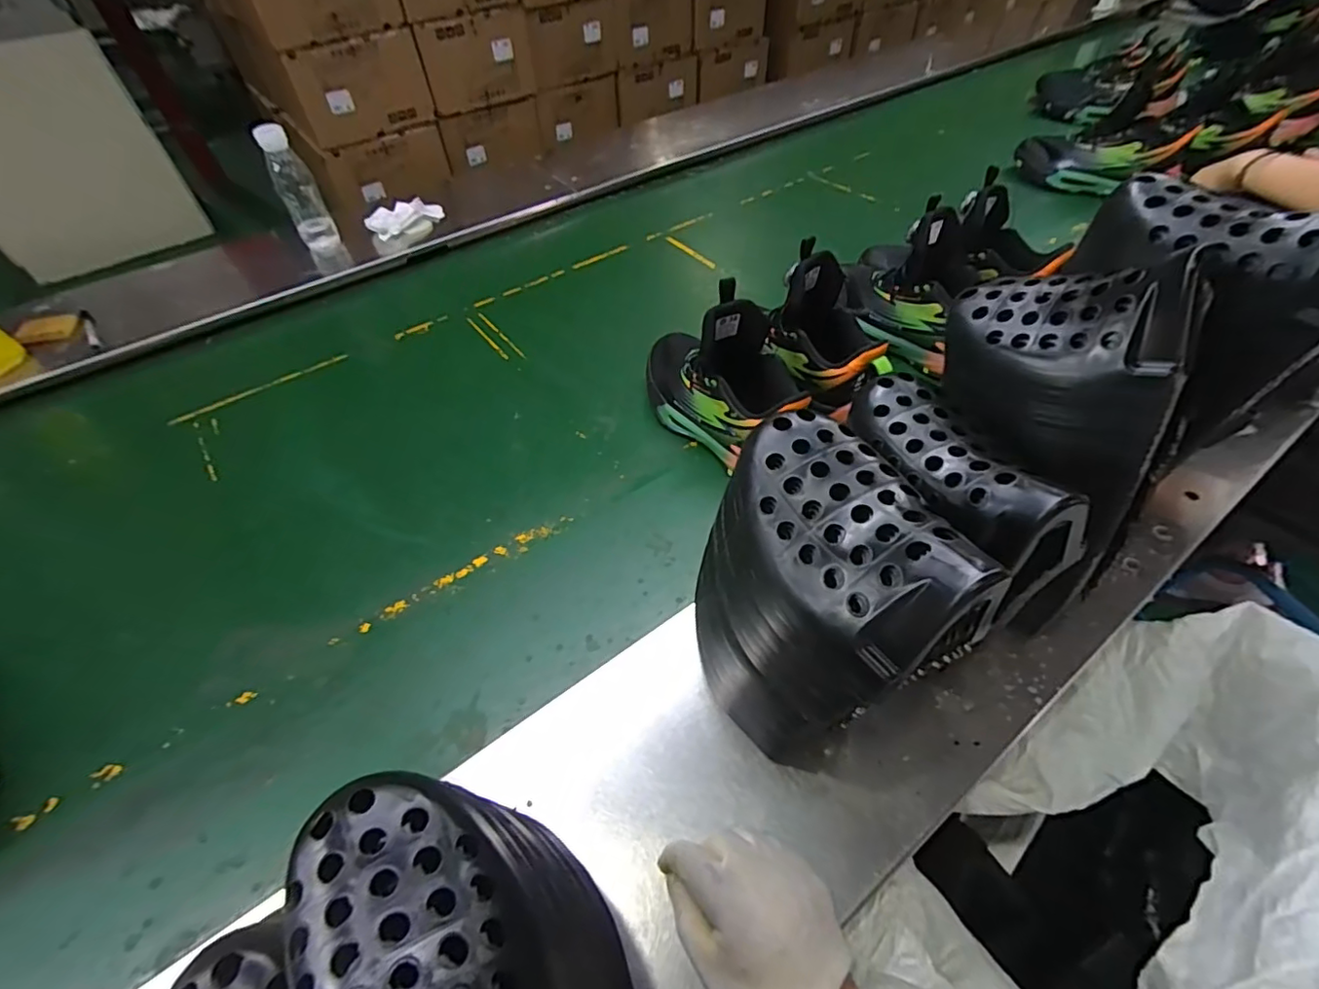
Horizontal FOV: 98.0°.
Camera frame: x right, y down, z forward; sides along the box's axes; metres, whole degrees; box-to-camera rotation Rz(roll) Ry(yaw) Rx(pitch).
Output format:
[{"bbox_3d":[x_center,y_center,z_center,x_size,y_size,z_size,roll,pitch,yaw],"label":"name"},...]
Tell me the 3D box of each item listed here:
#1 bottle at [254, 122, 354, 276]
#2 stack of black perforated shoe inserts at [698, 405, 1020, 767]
[{"bbox_3d":[-0.570,-0.469,0.920,0.054,0.206,0.071,-26,54,-17],"label":"bottle"},{"bbox_3d":[0.087,0.079,0.361,0.102,0.235,0.144,-15,53,-7],"label":"stack of black perforated shoe inserts"}]

